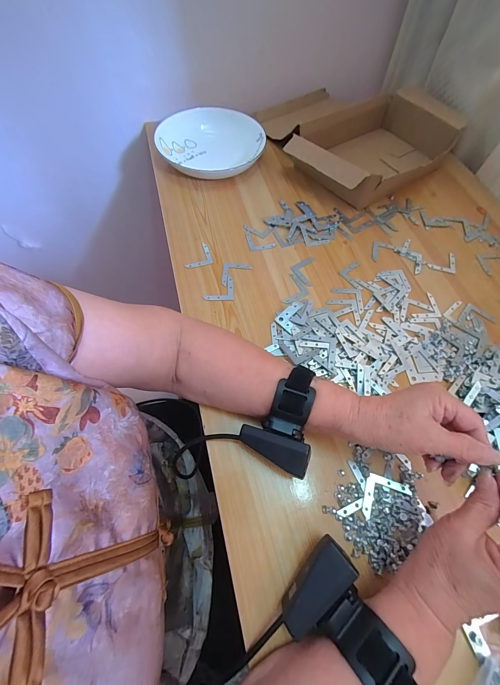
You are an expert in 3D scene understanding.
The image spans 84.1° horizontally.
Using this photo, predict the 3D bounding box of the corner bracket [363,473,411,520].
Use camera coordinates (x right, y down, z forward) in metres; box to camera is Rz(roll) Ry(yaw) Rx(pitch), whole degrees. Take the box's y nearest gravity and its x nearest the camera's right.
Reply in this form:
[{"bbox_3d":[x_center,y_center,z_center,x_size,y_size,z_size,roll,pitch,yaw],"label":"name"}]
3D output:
[{"bbox_3d":[0.134,0.152,0.285,0.054,0.004,0.031,-22,59,-10],"label":"corner bracket"}]

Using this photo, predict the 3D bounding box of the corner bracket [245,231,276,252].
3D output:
[{"bbox_3d":[0.011,-0.157,0.443,0.054,0.004,0.030,28,73,11],"label":"corner bracket"}]

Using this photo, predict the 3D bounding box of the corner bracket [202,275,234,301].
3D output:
[{"bbox_3d":[-0.045,-0.077,0.396,0.041,0.004,0.043,-2,59,-4],"label":"corner bracket"}]

